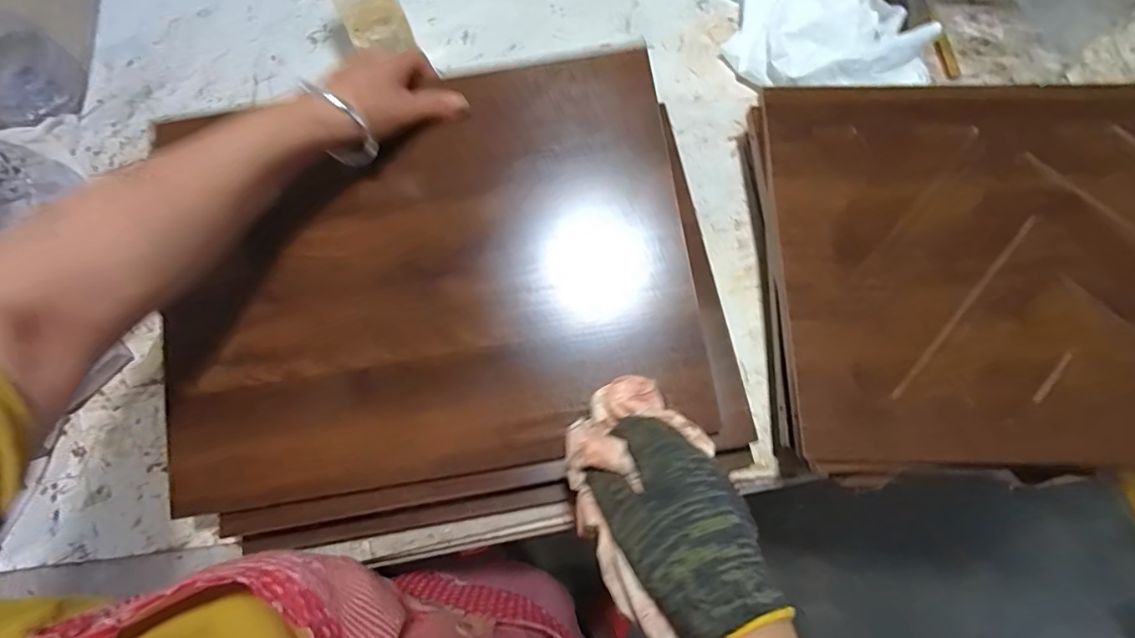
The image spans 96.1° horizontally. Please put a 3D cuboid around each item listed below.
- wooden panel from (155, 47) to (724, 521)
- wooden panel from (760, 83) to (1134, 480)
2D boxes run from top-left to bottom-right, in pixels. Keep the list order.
[{"bbox_3d":[-0.114,-0.036,0.413,0.414,0.009,0.317,-9,82,0],"label":"wooden panel"},{"bbox_3d":[0.386,-0.048,0.416,0.434,0.018,0.332,0,74,2],"label":"wooden panel"}]

